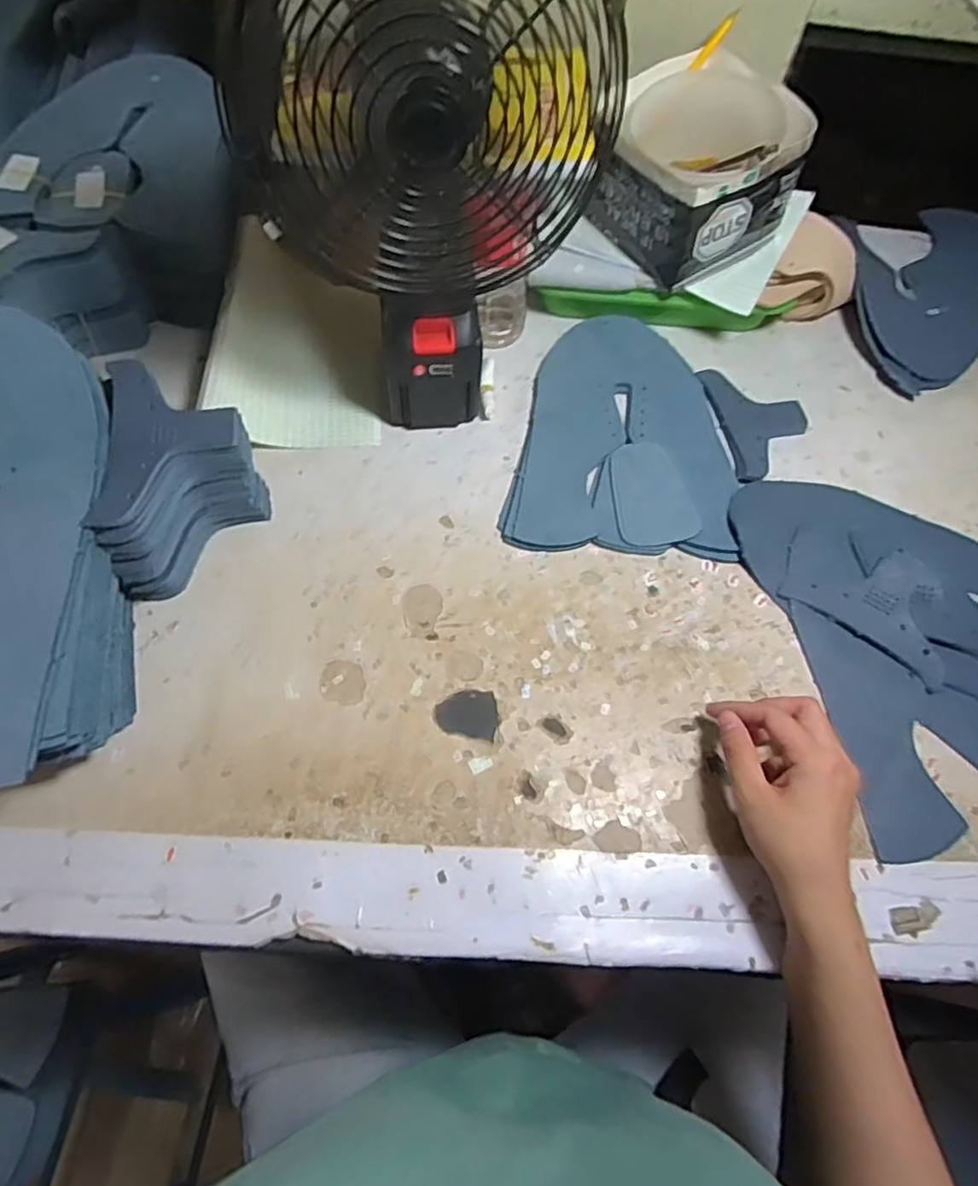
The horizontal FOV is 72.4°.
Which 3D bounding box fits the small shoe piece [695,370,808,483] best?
[{"bbox_3d":[0.239,-0.150,0.585,0.080,0.007,0.122,-6,63,-7],"label":"small shoe piece"}]

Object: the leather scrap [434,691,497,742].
[{"bbox_3d":[-0.015,0.081,0.452,0.041,0.004,0.032,6,62,-1],"label":"leather scrap"}]

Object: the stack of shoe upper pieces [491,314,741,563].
[{"bbox_3d":[0.116,-0.137,0.568,0.175,0.011,0.248,8,62,1],"label":"stack of shoe upper pieces"}]

